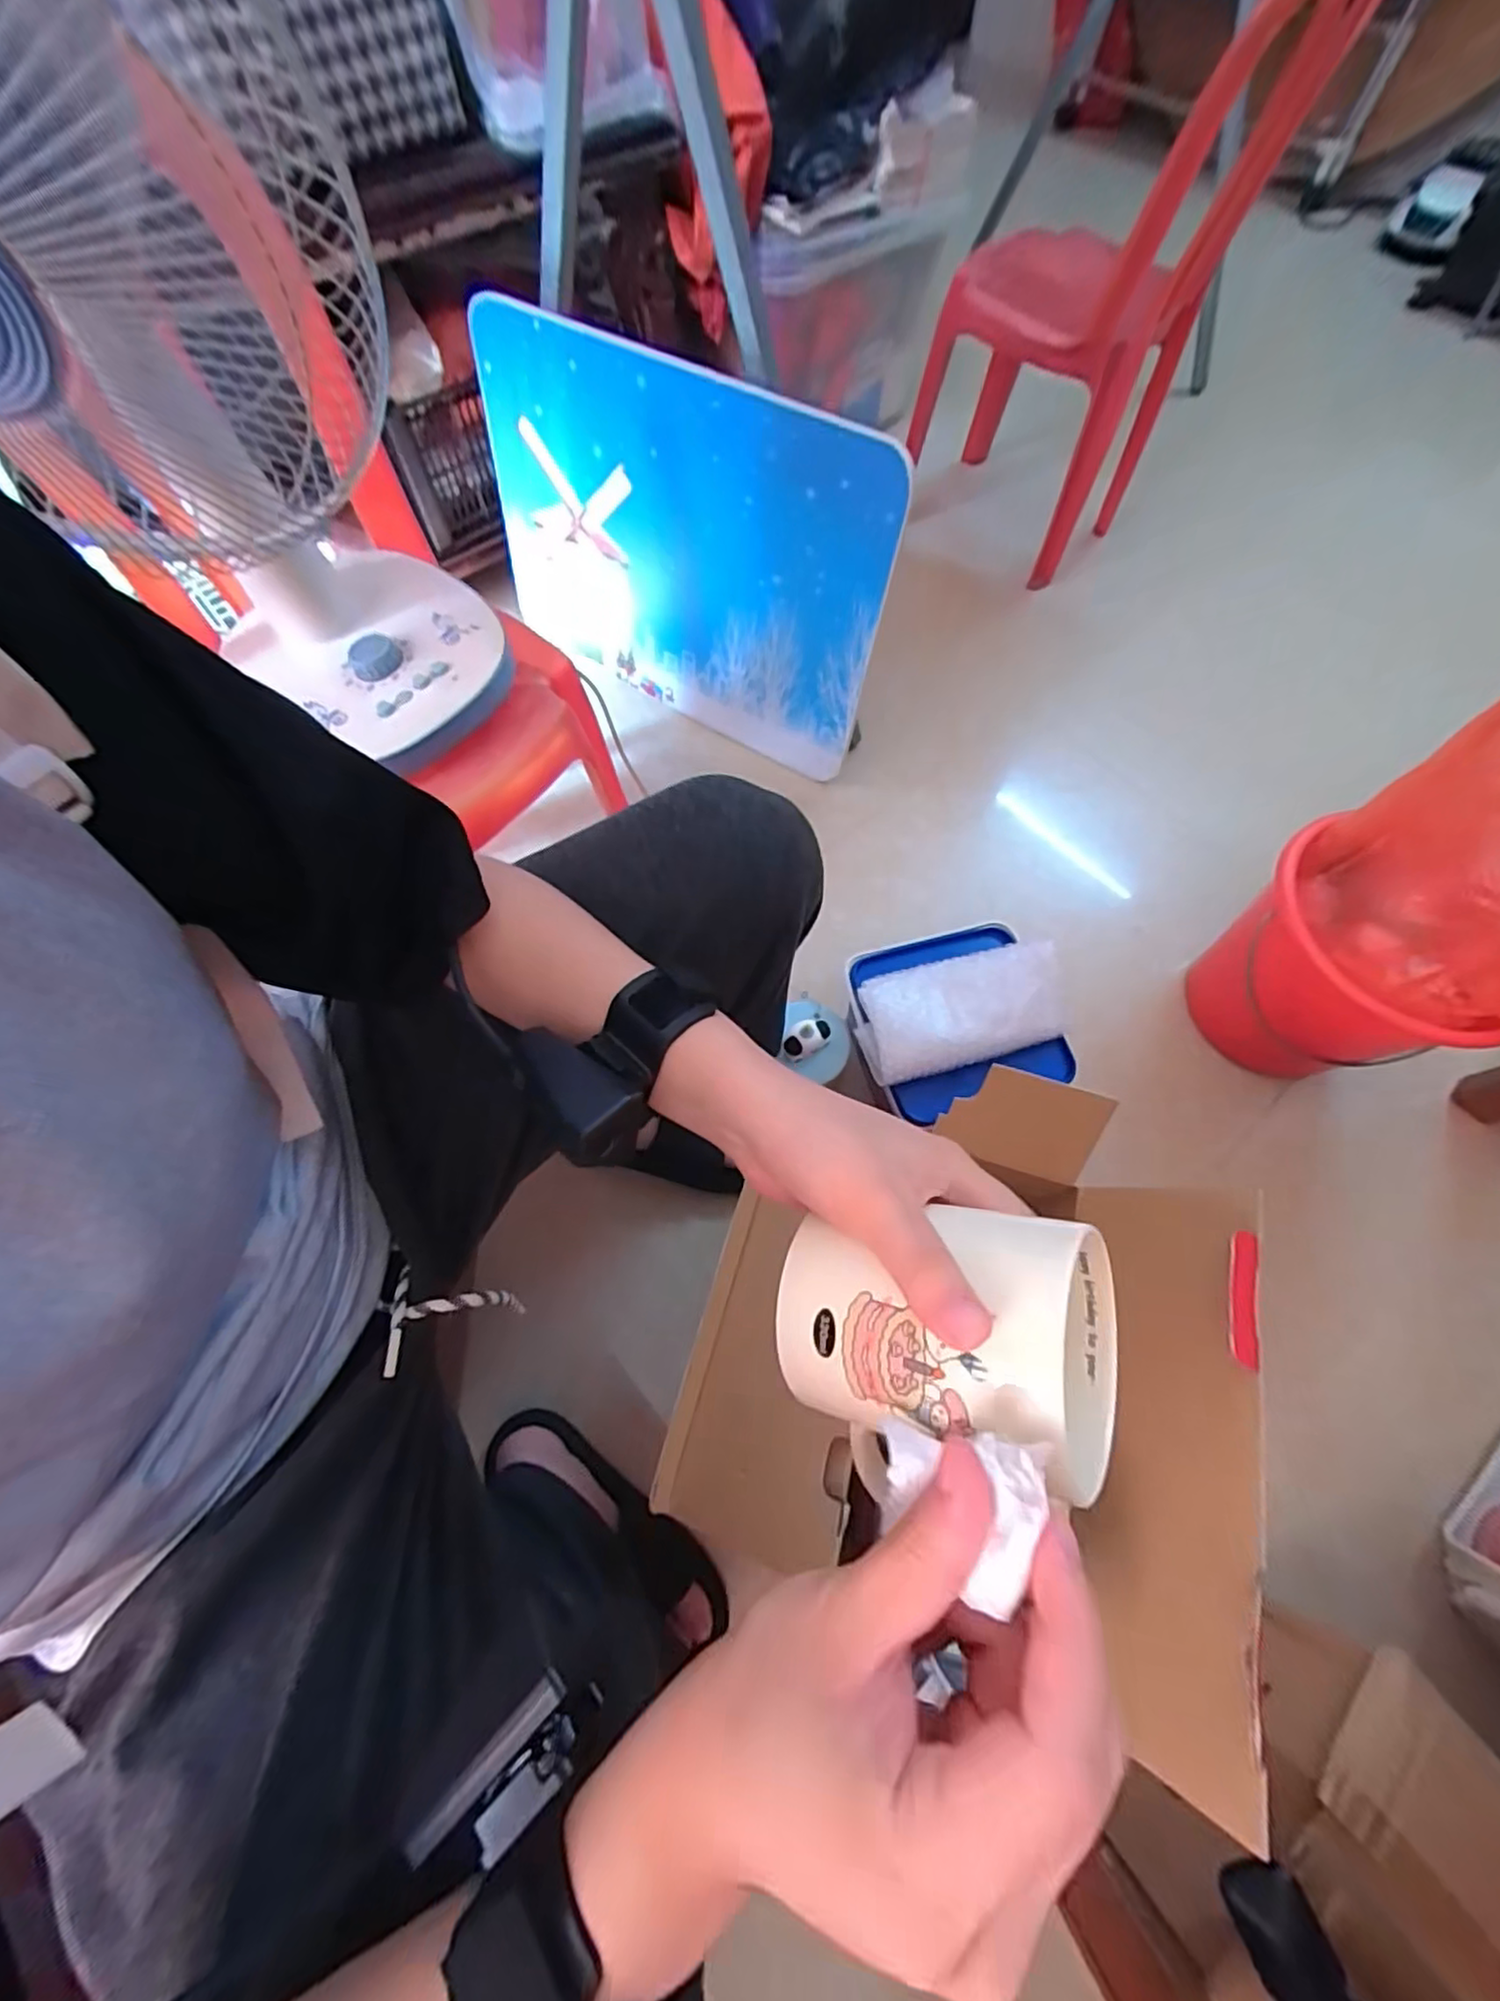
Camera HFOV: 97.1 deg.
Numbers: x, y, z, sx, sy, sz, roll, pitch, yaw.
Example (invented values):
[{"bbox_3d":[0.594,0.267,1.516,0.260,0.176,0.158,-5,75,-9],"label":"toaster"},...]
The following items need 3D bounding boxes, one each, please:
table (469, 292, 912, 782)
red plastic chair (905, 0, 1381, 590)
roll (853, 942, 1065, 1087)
[{"bbox_3d":[-0.090,-0.537,0.824,0.525,0.391,0.035,27,60,8],"label":"table"},{"bbox_3d":[0.463,-1.000,0.933,0.384,0.574,0.363,29,68,13],"label":"red plastic chair"},{"bbox_3d":[0.205,0.007,0.642,0.192,0.041,0.102,-14,66,-6],"label":"roll"}]

